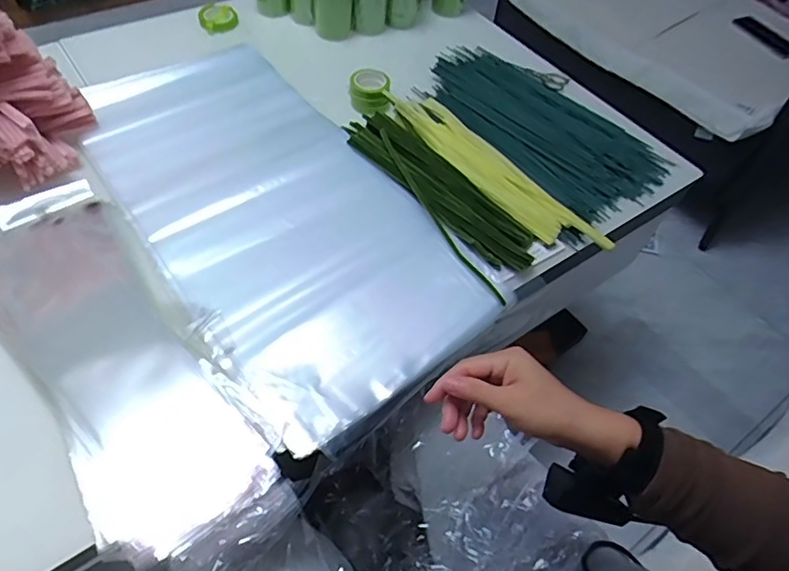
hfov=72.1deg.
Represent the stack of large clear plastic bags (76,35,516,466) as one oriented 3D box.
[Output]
[{"bbox_3d":[-0.169,-0.118,0.707,0.335,0.055,0.657,-29,59,-27],"label":"stack of large clear plastic bags"}]

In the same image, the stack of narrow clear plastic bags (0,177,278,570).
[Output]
[{"bbox_3d":[-0.300,0.047,0.550,0.158,0.019,0.458,-33,64,-25],"label":"stack of narrow clear plastic bags"}]

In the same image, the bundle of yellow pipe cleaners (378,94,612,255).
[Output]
[{"bbox_3d":[0.131,-0.164,0.747,0.085,0.020,0.358,-26,59,-31],"label":"bundle of yellow pipe cleaners"}]

